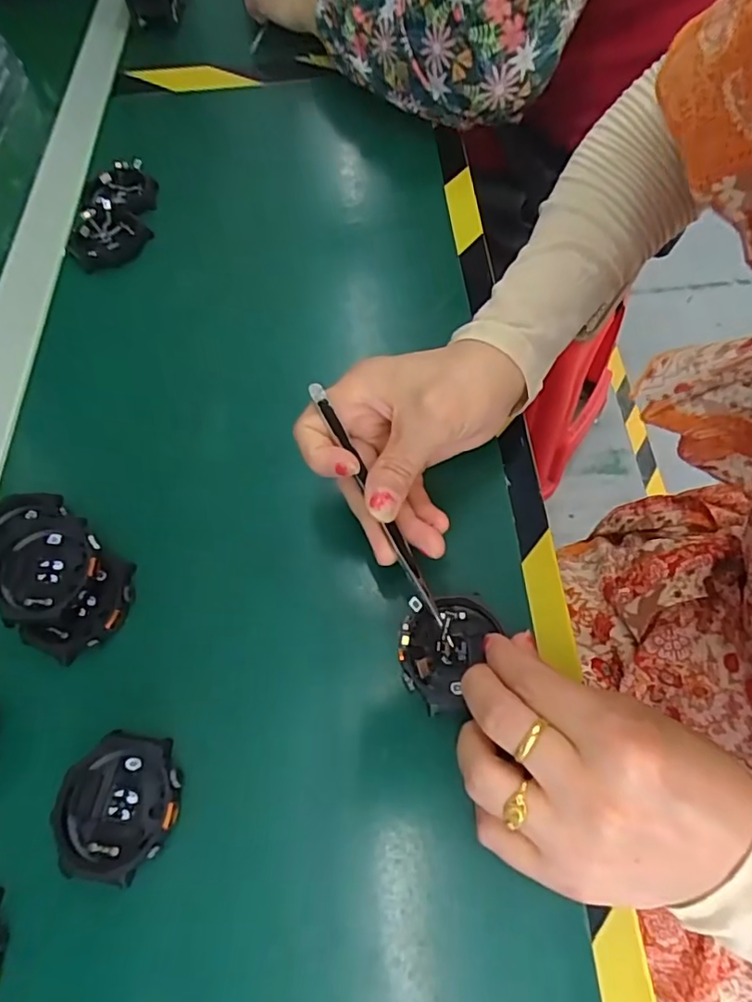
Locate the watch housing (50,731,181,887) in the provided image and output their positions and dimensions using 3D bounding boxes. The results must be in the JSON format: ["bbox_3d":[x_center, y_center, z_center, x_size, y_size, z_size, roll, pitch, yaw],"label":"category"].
[{"bbox_3d":[-0.108,0.128,0.235,0.050,0.008,0.053,5,63,6],"label":"watch housing"}]

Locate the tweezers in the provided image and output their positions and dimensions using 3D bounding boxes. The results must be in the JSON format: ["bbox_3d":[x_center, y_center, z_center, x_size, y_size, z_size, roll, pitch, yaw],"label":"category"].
[{"bbox_3d":[0.001,0.001,0.258,0.008,0.007,0.125,-28,89,-11],"label":"tweezers"}]

